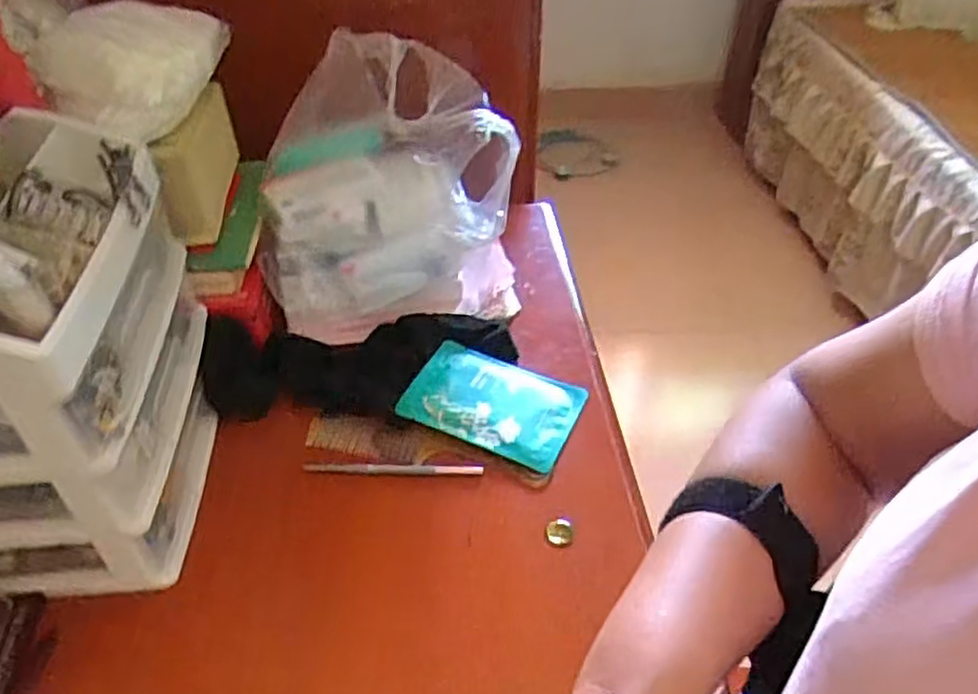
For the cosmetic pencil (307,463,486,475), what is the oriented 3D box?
[{"bbox_3d":[-0.079,0.101,0.616,0.147,0.005,0.009,0,43,0],"label":"cosmetic pencil"}]

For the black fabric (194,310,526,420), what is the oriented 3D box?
[{"bbox_3d":[-0.110,0.012,0.676,0.282,0.042,0.108,-9,44,-10],"label":"black fabric"}]

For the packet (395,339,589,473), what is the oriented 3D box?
[{"bbox_3d":[0.004,0.048,0.665,0.149,0.016,0.106,16,45,16],"label":"packet"}]

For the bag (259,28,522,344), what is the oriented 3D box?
[{"bbox_3d":[-0.102,-0.148,0.711,0.241,0.225,0.183,-12,44,-13],"label":"bag"}]

